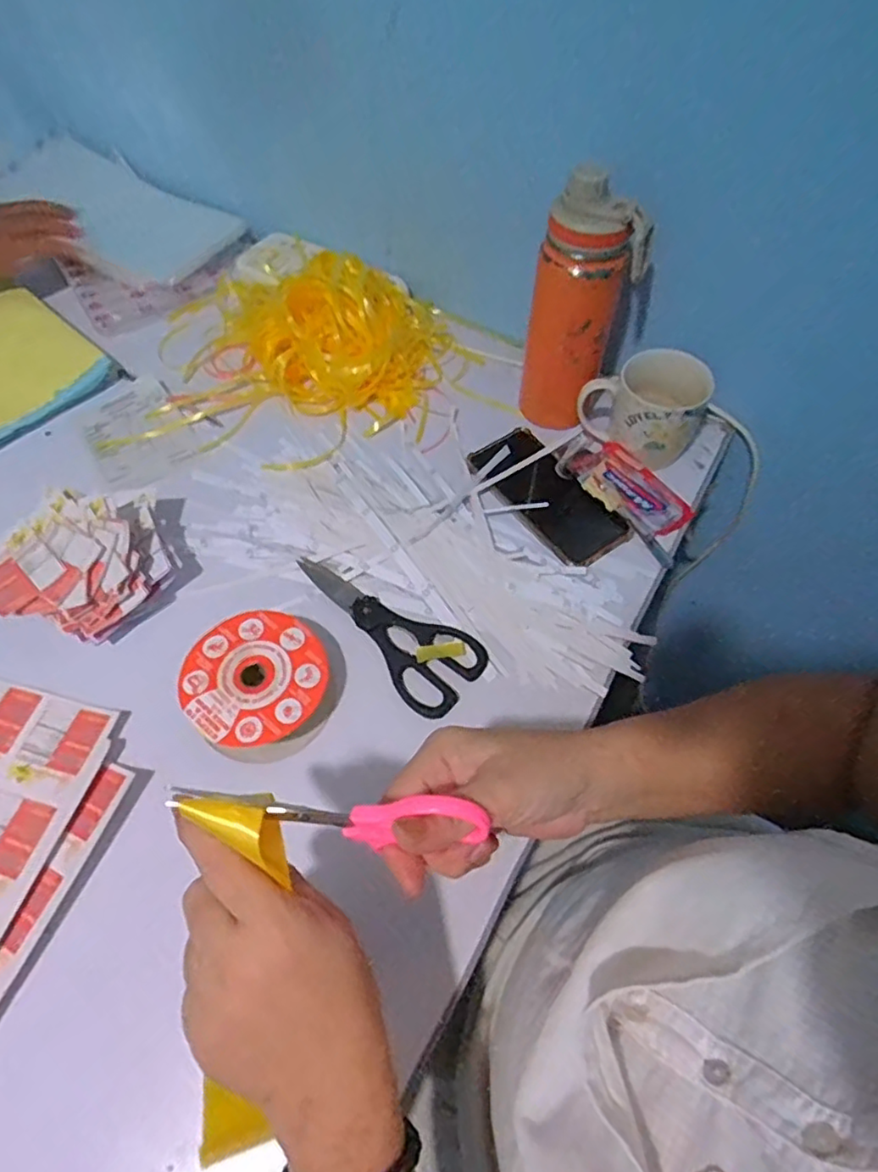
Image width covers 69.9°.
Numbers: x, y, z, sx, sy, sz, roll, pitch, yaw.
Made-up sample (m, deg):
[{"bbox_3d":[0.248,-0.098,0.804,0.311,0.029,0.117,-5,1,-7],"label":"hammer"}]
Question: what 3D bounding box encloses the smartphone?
[{"bbox_3d":[0.104,-0.089,0.603,0.074,0.015,0.159,-33,65,-18],"label":"smartphone"}]

